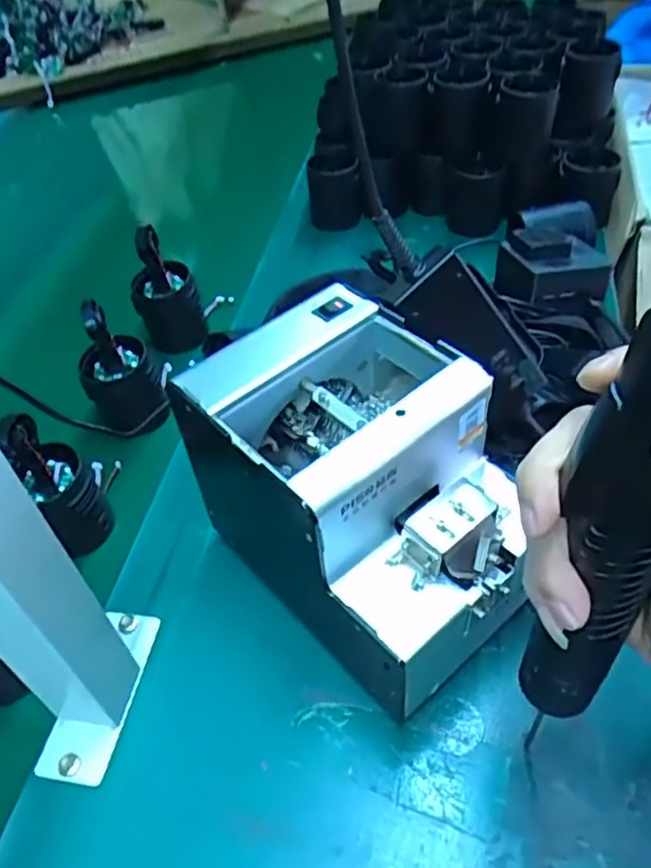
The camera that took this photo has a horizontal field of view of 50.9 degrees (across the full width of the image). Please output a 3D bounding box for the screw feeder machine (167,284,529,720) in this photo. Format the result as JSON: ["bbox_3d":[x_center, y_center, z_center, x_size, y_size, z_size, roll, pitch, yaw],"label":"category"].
[{"bbox_3d":[0.025,0.035,0.395,0.123,0.155,0.174,-34,52,-24],"label":"screw feeder machine"}]

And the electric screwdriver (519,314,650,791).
[{"bbox_3d":[0.104,0.030,0.239,0.038,0.246,0.040,29,40,29],"label":"electric screwdriver"}]

